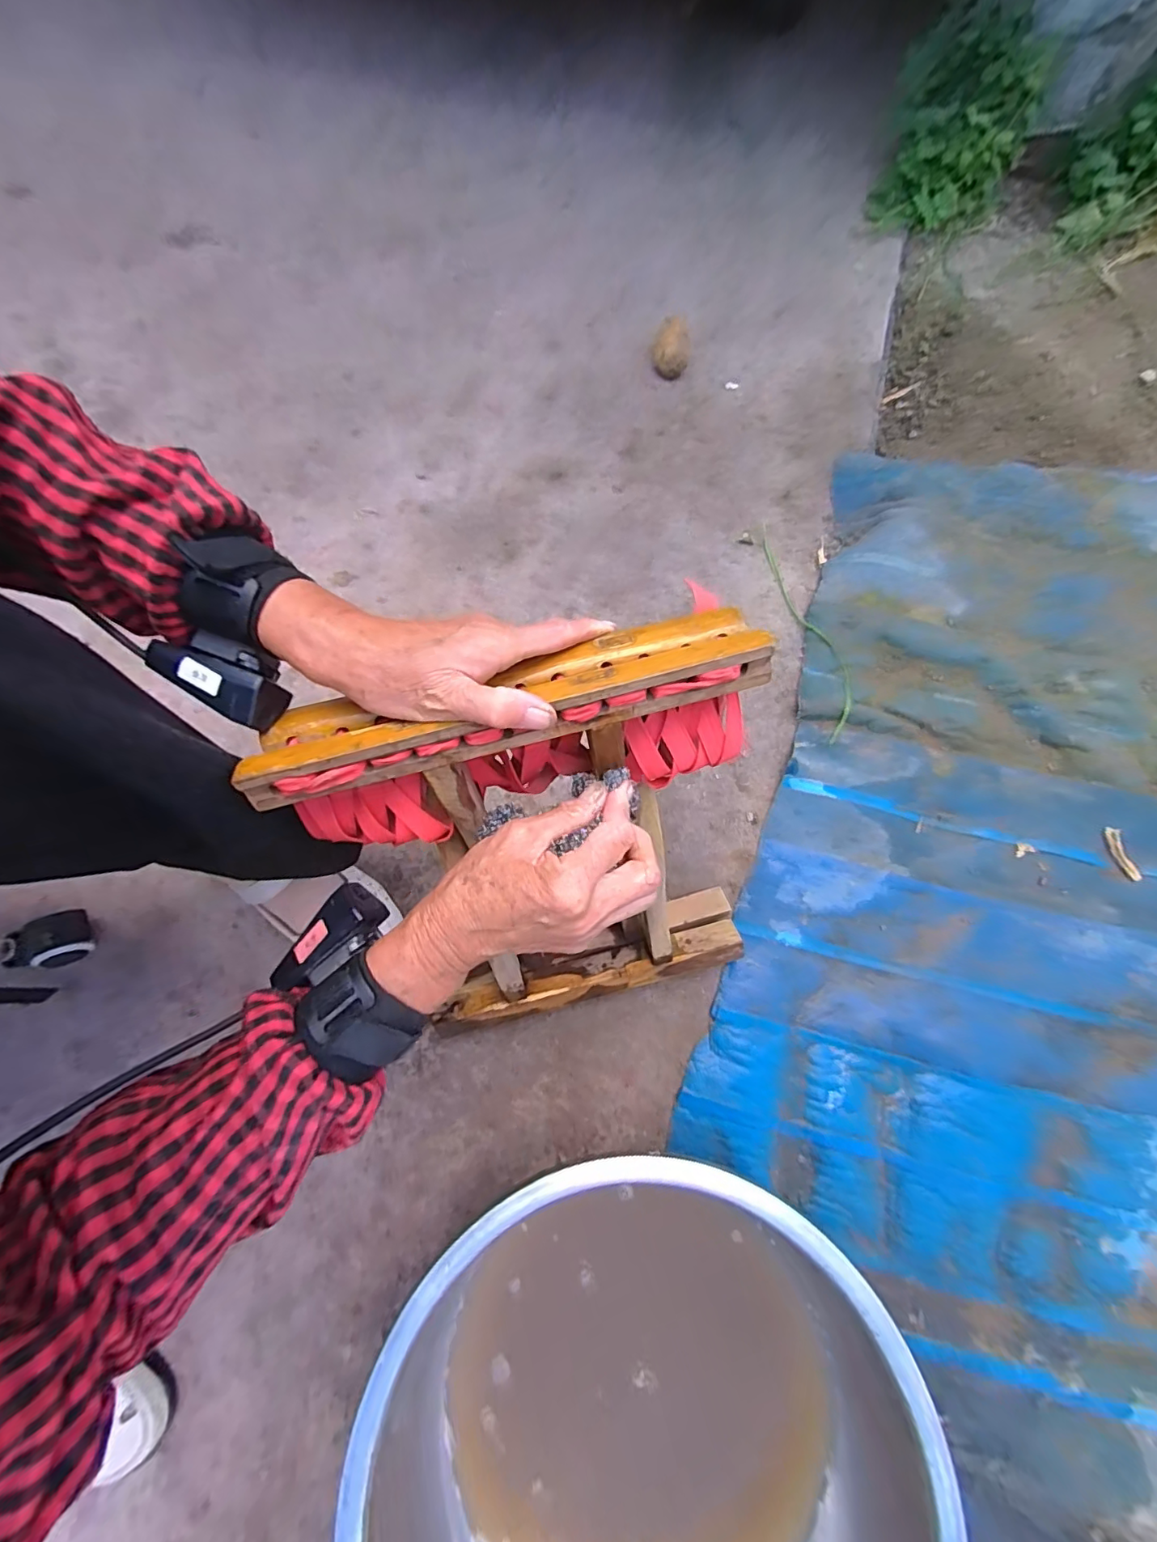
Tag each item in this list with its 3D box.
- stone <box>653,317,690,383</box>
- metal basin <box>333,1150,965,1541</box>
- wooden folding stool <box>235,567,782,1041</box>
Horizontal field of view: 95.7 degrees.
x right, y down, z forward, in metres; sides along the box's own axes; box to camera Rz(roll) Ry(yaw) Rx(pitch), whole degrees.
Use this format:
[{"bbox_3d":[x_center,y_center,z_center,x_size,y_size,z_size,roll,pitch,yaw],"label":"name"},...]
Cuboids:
[{"bbox_3d":[0.134,-0.604,0.754,0.053,0.040,0.071,7,74,3],"label":"stone"},{"bbox_3d":[0.049,0.490,0.388,0.371,0.131,0.376,0,74,1],"label":"metal basin"},{"bbox_3d":[-0.014,0.071,0.400,0.290,0.282,0.232,-16,74,-3],"label":"wooden folding stool"}]

